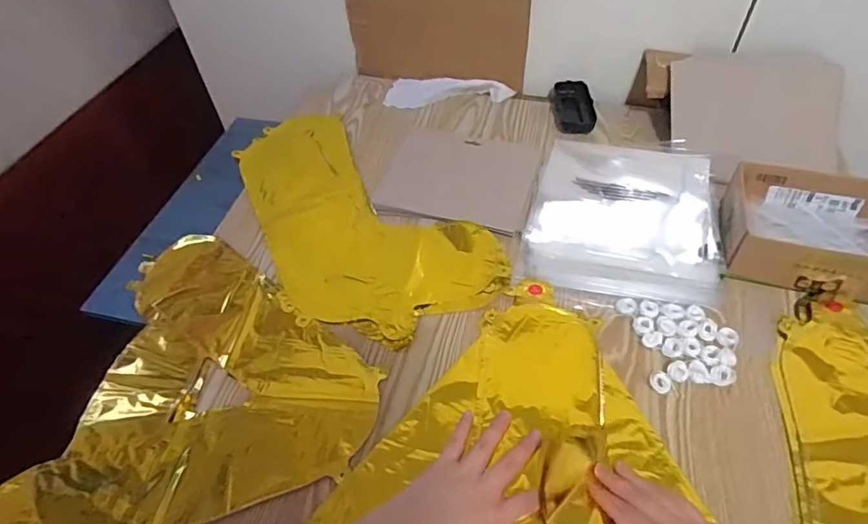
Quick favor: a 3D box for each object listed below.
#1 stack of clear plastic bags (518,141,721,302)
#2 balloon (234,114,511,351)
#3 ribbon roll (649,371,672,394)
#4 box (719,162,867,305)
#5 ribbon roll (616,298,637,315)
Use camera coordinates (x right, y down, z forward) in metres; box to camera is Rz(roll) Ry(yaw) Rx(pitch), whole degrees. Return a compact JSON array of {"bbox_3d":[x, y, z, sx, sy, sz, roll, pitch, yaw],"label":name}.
[{"bbox_3d":[0.234,-0.067,0.637,0.213,0.020,0.253,9,52,11],"label":"stack of clear plastic bags"},{"bbox_3d":[-0.112,-0.064,0.665,0.230,0.017,0.412,-27,54,-18],"label":"balloon"},{"bbox_3d":[0.217,0.115,0.495,0.020,0.010,0.017,34,60,28],"label":"ribbon roll"},{"bbox_3d":[0.424,-0.034,0.560,0.187,0.052,0.140,14,53,15],"label":"box"},{"bbox_3d":[0.206,0.047,0.552,0.020,0.004,0.022,-2,50,2],"label":"ribbon roll"}]

